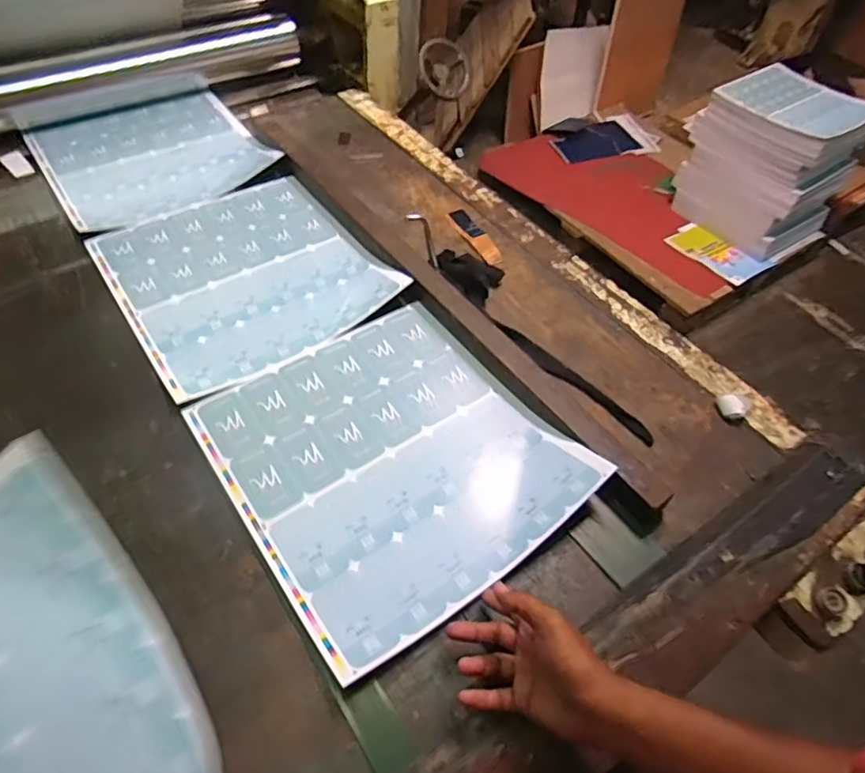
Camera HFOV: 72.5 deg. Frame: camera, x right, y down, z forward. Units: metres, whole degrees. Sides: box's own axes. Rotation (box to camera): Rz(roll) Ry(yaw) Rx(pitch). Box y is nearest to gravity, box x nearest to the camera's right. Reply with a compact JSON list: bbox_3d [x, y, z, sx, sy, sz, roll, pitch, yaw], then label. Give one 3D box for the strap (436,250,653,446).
[{"bbox_3d":[0.148,-0.078,0.839,0.084,0.034,0.426,-32,61,-24],"label":"strap"}]

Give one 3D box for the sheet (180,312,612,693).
[{"bbox_3d":[-0.050,0.074,0.694,0.349,0.026,0.379,-29,59,-23],"label":"sheet"}]

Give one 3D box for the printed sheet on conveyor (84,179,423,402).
[{"bbox_3d":[-0.287,-0.178,0.890,0.346,0.015,0.384,-30,60,-23],"label":"printed sheet on conveyor"}]

